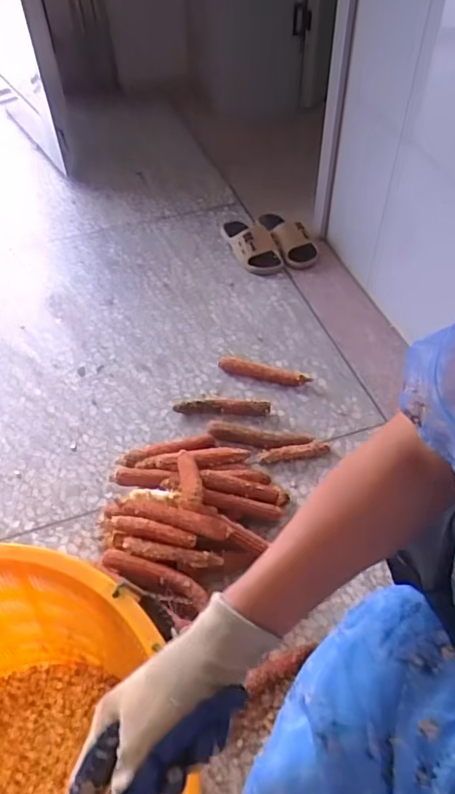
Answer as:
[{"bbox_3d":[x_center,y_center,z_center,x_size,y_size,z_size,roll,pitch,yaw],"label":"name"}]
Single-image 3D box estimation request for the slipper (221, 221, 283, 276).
[{"bbox_3d":[0.062,-0.459,1.540,0.109,0.067,0.251,-19,51,-12],"label":"slipper"}]

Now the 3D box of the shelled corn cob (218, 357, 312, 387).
[{"bbox_3d":[0.083,-0.058,1.215,0.210,0.039,0.040,8,50,11],"label":"shelled corn cob"}]

